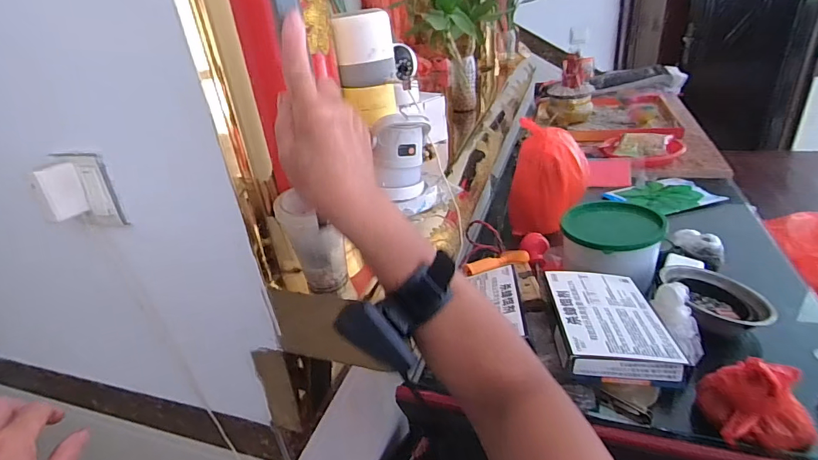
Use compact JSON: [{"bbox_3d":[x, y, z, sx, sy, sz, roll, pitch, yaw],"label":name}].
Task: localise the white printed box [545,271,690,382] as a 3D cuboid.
[{"bbox_3d":[0.224,0.100,0.493,0.116,0.027,0.161,-3,28,8],"label":"white printed box"}]

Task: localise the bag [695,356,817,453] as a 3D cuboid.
[{"bbox_3d":[0.345,0.163,0.422,0.091,0.068,0.074,-5,28,4],"label":"bag"}]

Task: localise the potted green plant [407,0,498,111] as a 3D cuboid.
[{"bbox_3d":[0.109,-0.428,0.989,0.128,0.312,0.193,9,32,29],"label":"potted green plant"}]

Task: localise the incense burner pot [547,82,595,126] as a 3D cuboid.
[{"bbox_3d":[0.499,-0.395,1.325,0.135,0.106,0.128,1,29,16],"label":"incense burner pot"}]

